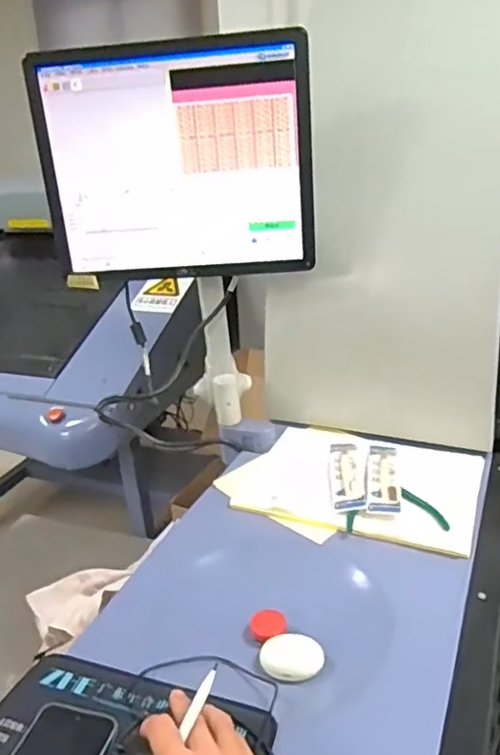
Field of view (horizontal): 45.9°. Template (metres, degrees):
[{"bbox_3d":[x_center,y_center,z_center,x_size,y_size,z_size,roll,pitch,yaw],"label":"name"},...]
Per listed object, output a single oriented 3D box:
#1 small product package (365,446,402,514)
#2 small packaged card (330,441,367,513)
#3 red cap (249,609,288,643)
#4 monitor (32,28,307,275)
[{"bbox_3d":[0.190,0.139,0.838,0.044,0.010,0.169,1,24,13],"label":"small product package"},{"bbox_3d":[0.143,0.139,0.862,0.048,0.014,0.185,-1,23,8],"label":"small packaged card"},{"bbox_3d":[0.019,0.271,0.647,0.040,0.007,0.034,-14,25,-21],"label":"red cap"},{"bbox_3d":[-0.103,-0.292,0.819,0.372,0.291,0.056,-3,23,4],"label":"monitor"}]

